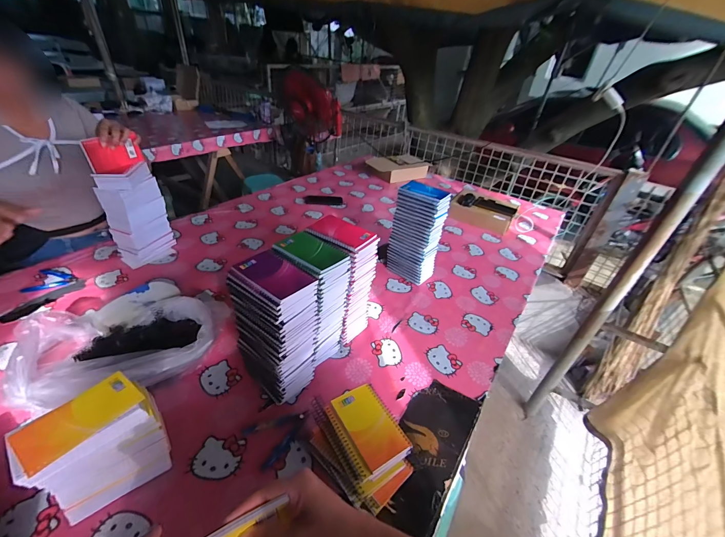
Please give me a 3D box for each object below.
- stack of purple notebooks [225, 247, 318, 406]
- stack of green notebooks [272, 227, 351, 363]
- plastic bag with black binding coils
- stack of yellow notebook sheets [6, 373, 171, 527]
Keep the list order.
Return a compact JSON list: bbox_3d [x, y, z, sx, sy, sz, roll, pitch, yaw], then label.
[{"bbox_3d":[-0.165,0.122,0.608,0.129,0.285,0.101,26,40,26],"label":"stack of purple notebooks"},{"bbox_3d":[-0.109,0.081,0.674,0.122,0.283,0.102,25,40,23],"label":"stack of green notebooks"},{"bbox_3d":[-0.504,0.153,0.665,0.318,0.105,0.276,-15,41,-27],"label":"plastic bag with black binding coils"},{"bbox_3d":[-0.382,0.267,0.468,0.142,0.174,0.090,-26,47,-37],"label":"stack of yellow notebook sheets"}]

